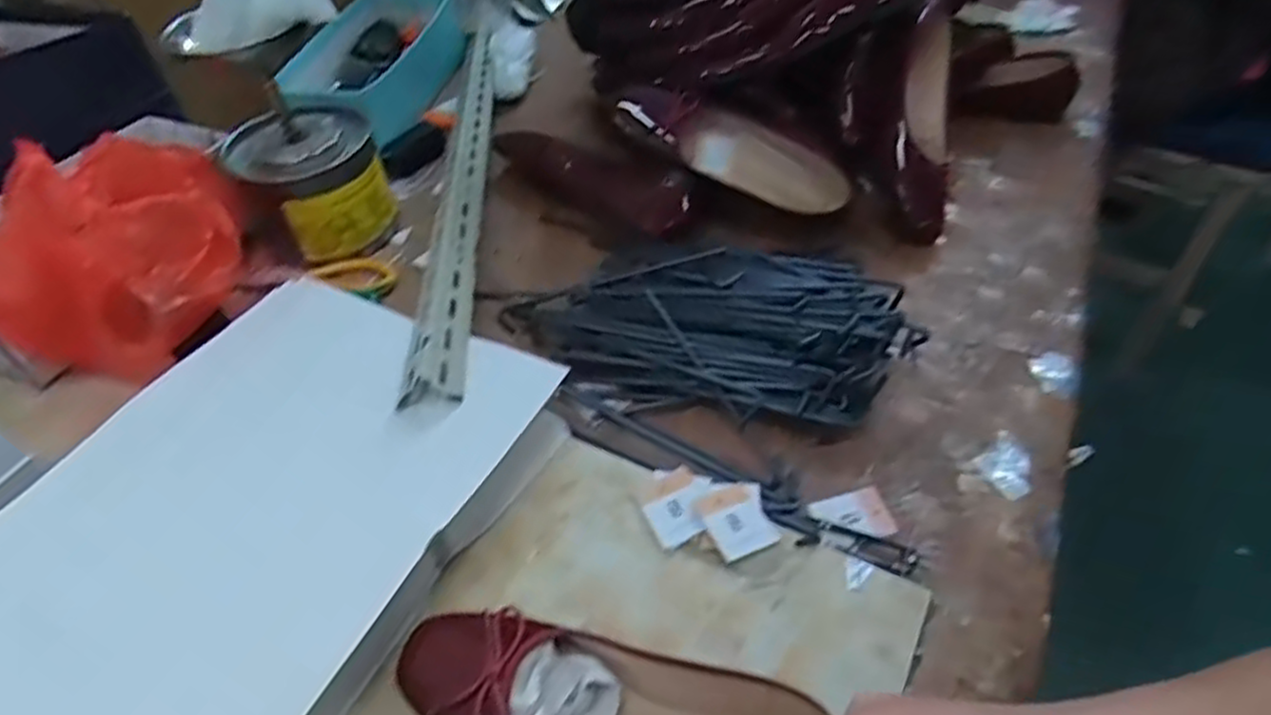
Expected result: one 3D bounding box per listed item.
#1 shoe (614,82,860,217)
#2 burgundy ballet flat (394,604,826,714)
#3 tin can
[{"bbox_3d":[0.103,-0.216,0.761,0.251,0.072,0.085,26,52,8],"label":"shoe"},{"bbox_3d":[-0.018,0.200,0.417,0.238,0.051,0.087,9,49,11],"label":"burgundy ballet flat"},{"bbox_3d":[-0.324,-0.170,0.756,0.115,0.125,0.113,30,56,27],"label":"tin can"}]

